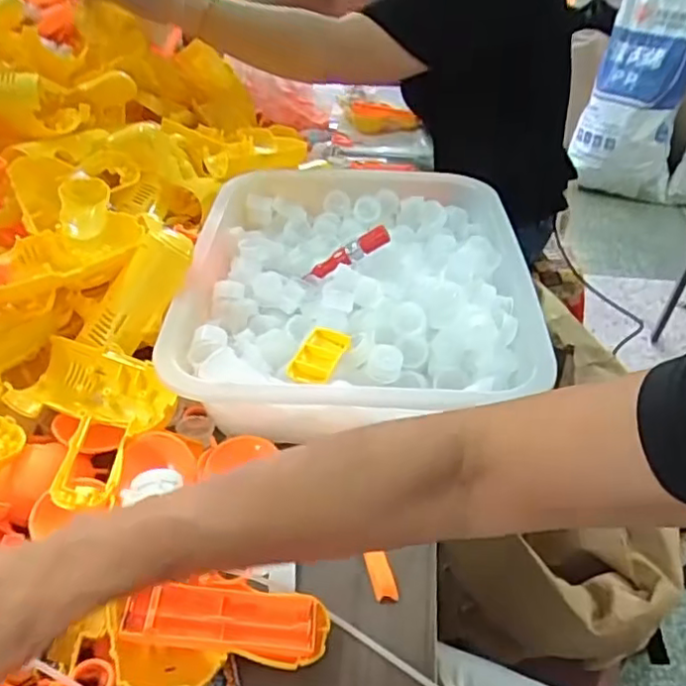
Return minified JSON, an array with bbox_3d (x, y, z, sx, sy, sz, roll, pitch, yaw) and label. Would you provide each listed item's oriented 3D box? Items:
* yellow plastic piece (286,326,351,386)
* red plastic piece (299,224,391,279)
[{"bbox_3d":[-0.018,0.008,0.511,0.034,0.012,0.055,15,40,17],"label":"yellow plastic piece"},{"bbox_3d":[0.004,-0.085,0.621,0.089,0.021,0.014,-28,38,10],"label":"red plastic piece"}]

